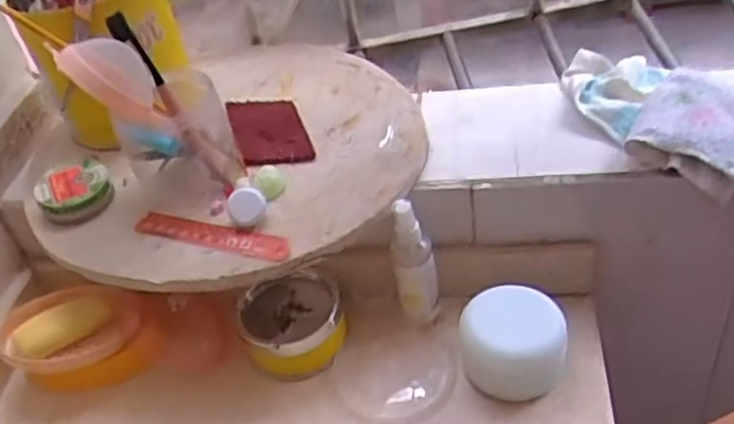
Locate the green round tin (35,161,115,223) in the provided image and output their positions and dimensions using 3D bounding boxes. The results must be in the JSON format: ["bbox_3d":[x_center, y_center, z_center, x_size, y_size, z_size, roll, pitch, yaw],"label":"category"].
[{"bbox_3d":[-0.280,-0.022,0.679,0.064,0.023,0.067,-4,41,4],"label":"green round tin"}]

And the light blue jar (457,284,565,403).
[{"bbox_3d":[0.127,0.117,0.629,0.088,0.062,0.076,2,42,10],"label":"light blue jar"}]

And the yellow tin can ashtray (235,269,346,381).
[{"bbox_3d":[-0.072,0.107,0.681,0.096,0.047,0.092,-4,41,4],"label":"yellow tin can ashtray"}]

